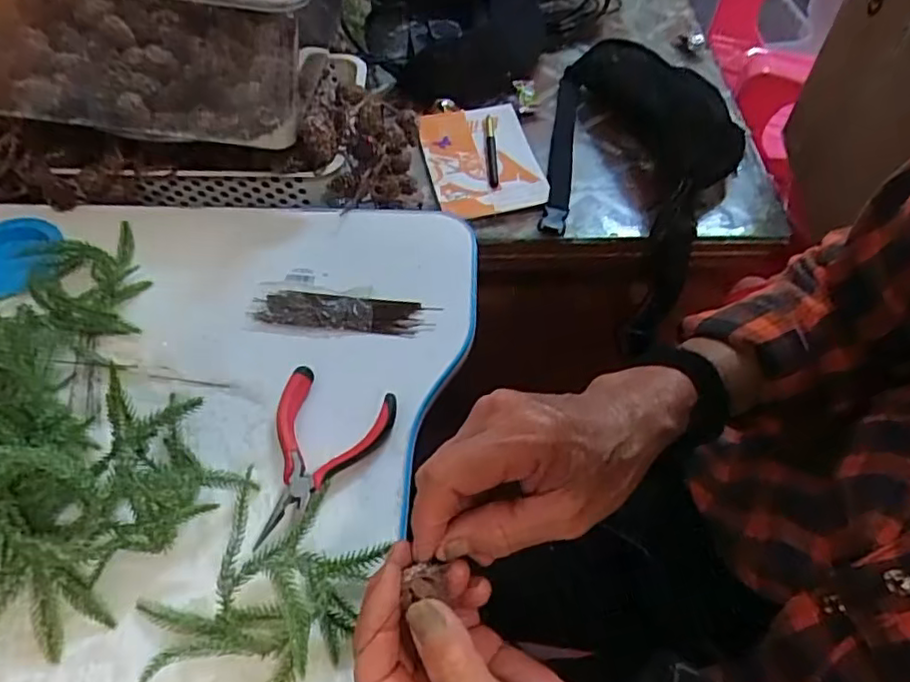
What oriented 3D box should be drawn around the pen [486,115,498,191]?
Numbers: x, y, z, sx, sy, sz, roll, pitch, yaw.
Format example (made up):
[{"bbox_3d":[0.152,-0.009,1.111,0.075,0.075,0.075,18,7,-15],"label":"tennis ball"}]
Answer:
[{"bbox_3d":[0.045,-0.229,0.768,0.013,0.015,0.119,1,53,1],"label":"pen"}]

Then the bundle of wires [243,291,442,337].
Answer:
[{"bbox_3d":[-0.090,-0.023,0.502,0.143,0.010,0.032,3,54,3],"label":"bundle of wires"}]

